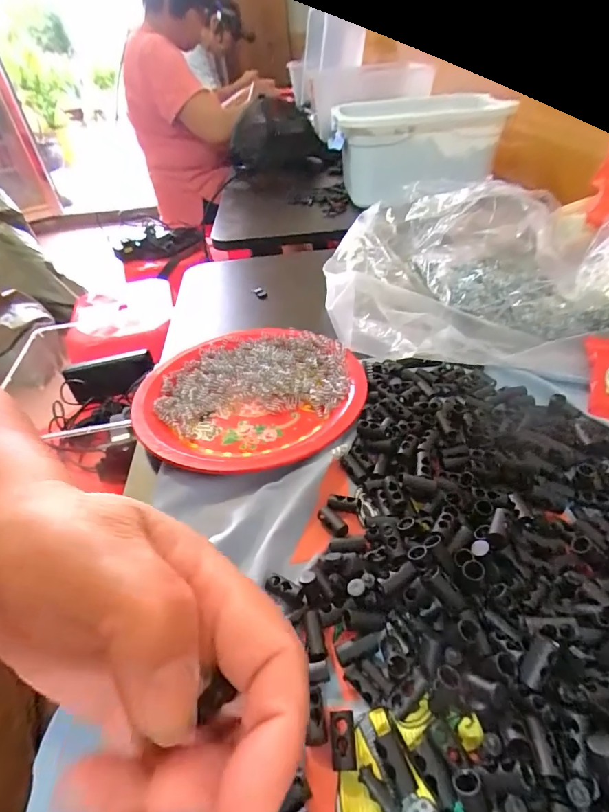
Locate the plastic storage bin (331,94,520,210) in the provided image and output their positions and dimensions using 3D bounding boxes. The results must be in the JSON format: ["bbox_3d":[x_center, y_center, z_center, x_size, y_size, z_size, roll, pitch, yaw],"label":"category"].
[{"bbox_3d":[0.158,-0.396,0.634,0.182,0.103,0.211,-27,46,-21],"label":"plastic storage bin"}]

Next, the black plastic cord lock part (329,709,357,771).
[{"bbox_3d":[0.015,0.126,0.157,0.009,0.007,0.017,-4,42,3],"label":"black plastic cord lock part"}]

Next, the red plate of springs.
[{"bbox_3d":[-0.039,-0.010,0.310,0.159,0.016,0.156,-3,41,3],"label":"red plate of springs"}]

